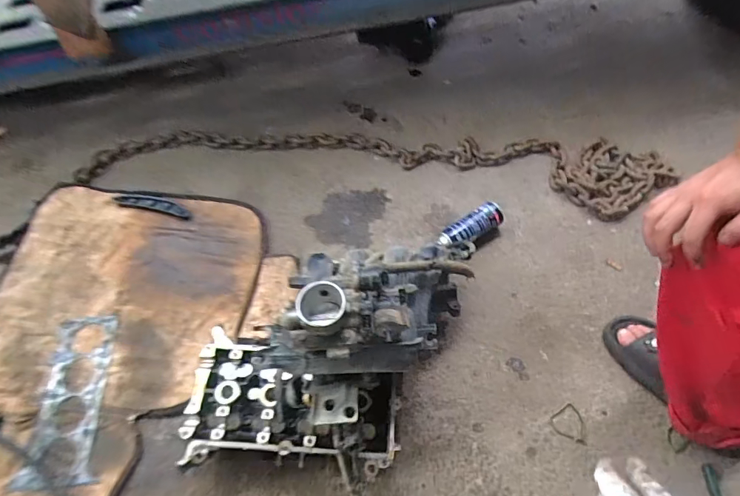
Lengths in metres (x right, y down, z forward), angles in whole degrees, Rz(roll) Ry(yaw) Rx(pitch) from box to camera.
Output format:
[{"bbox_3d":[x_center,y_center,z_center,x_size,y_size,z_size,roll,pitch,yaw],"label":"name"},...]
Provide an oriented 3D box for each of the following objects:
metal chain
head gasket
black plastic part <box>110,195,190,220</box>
[{"bbox_3d":[-0.040,-0.215,1.082,1.461,0.052,0.198,5,59,6],"label":"metal chain"},{"bbox_3d":[-0.585,0.288,0.846,0.137,0.008,0.325,-6,58,0],"label":"head gasket"},{"bbox_3d":[-0.546,-0.110,1.080,0.226,0.016,0.041,15,60,12],"label":"black plastic part"}]

